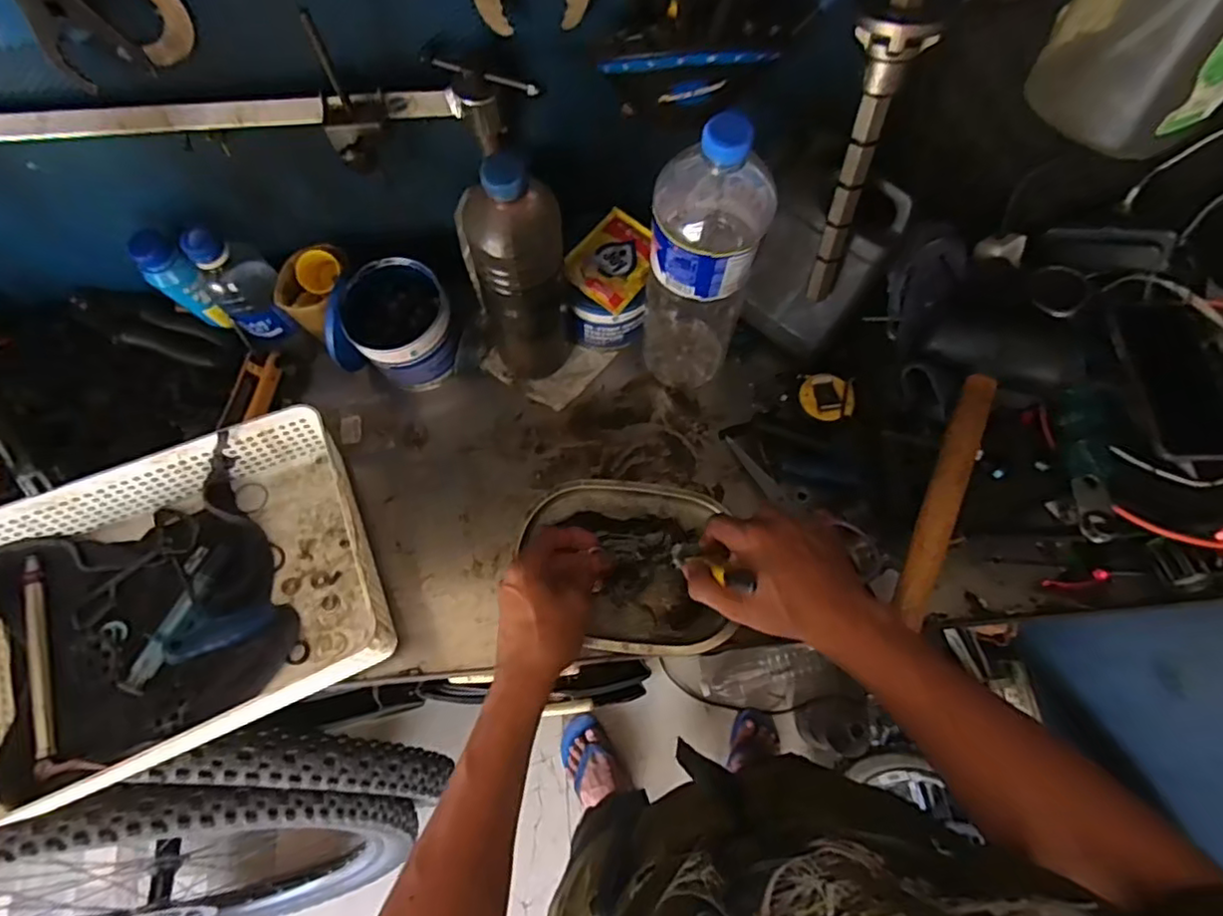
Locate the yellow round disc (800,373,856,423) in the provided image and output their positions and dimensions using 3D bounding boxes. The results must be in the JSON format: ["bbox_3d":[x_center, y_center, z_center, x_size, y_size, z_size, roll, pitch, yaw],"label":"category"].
[{"bbox_3d":[0.221,-0.062,0.643,0.052,0.012,0.052,-24,72,-7],"label":"yellow round disc"}]

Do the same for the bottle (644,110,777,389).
[{"bbox_3d":[0.078,-0.162,0.544,0.084,0.309,0.103,12,72,6],"label":"bottle"}]

